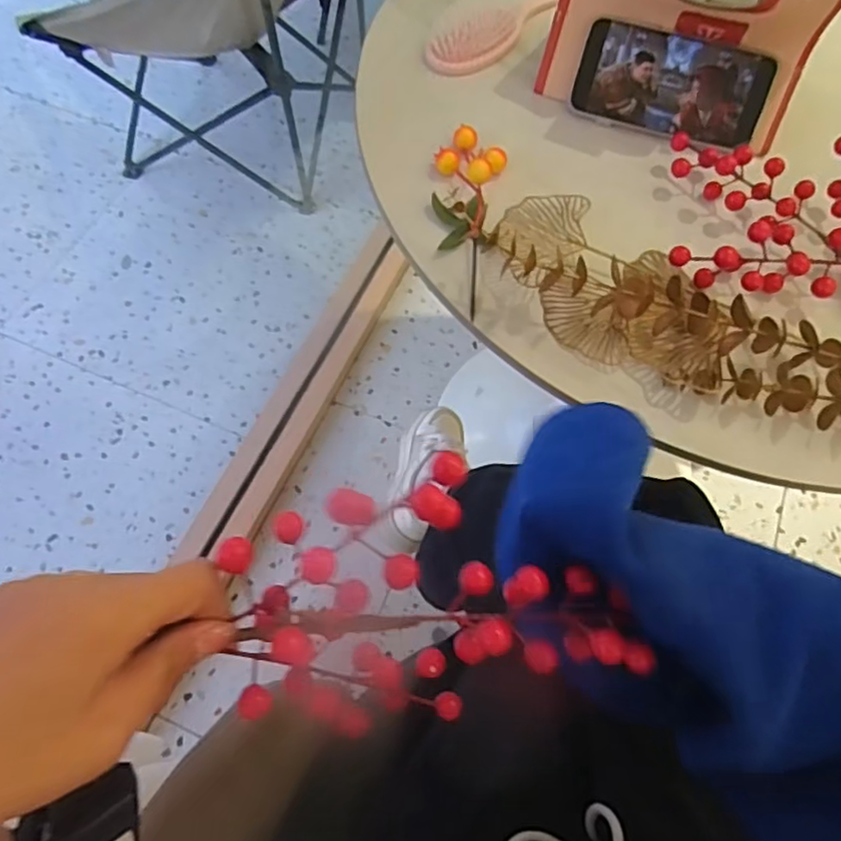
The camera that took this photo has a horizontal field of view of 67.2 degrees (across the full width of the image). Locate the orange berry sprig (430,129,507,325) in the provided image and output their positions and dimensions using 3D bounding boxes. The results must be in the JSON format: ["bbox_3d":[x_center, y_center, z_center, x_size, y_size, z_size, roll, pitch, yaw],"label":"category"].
[{"bbox_3d":[0.031,-0.157,0.461,0.051,0.033,0.160,9,64,2],"label":"orange berry sprig"}]

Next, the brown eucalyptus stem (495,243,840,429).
[{"bbox_3d":[0.252,-0.048,0.419,0.387,0.031,0.091,20,65,8],"label":"brown eucalyptus stem"}]

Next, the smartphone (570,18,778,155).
[{"bbox_3d":[0.201,-0.267,0.510,0.149,0.016,0.082,16,105,6],"label":"smartphone"}]

